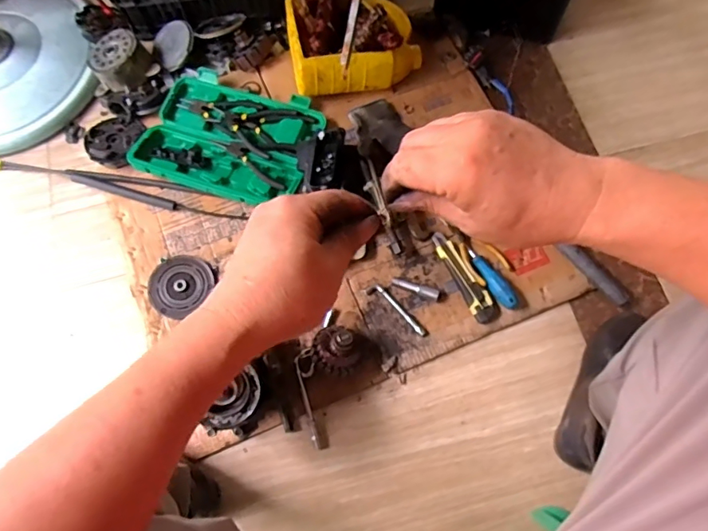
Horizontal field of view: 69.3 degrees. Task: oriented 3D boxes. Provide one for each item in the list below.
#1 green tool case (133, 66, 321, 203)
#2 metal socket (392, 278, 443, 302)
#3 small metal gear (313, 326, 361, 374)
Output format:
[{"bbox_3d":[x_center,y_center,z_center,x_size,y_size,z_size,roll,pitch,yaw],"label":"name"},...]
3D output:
[{"bbox_3d":[-0.218,-0.222,0.894,0.293,0.044,0.224,22,73,9],"label":"green tool case"},{"bbox_3d":[0.101,0.037,0.804,0.082,0.018,0.017,19,73,5],"label":"metal socket"},{"bbox_3d":[-0.025,0.124,0.755,0.068,0.067,0.069,0,71,1],"label":"small metal gear"}]

